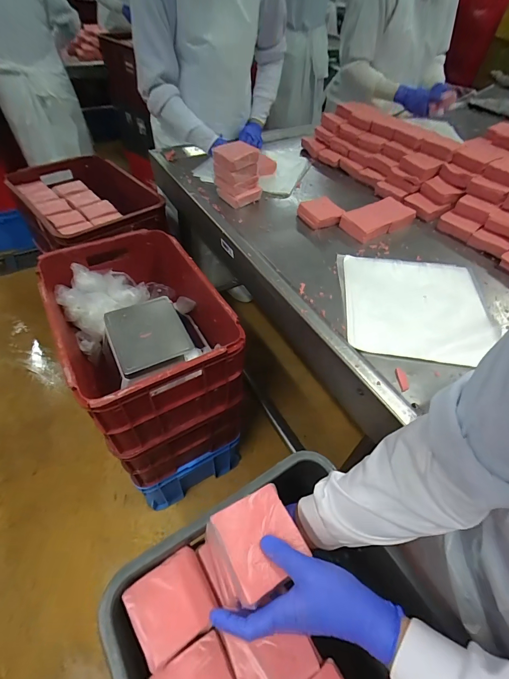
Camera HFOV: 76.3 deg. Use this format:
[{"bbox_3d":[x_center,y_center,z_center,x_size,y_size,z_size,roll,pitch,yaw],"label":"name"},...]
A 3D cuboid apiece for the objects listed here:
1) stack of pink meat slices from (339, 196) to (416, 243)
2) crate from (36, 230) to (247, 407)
[{"bbox_3d":[0.316,-0.311,0.831,0.185,0.032,0.100,-23,54,-18],"label":"stack of pink meat slices"},{"bbox_3d":[-0.299,-0.028,0.856,0.381,0.254,0.527,-22,55,-21],"label":"crate"}]

